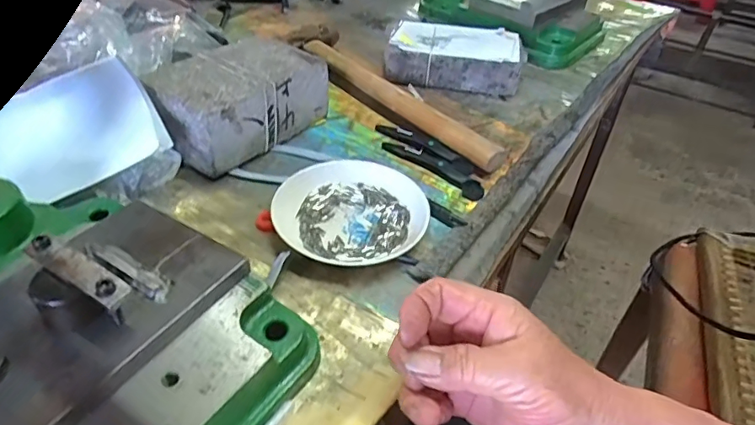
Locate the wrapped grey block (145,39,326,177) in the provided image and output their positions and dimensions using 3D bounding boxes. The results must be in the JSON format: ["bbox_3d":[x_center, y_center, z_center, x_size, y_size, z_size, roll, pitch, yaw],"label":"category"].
[{"bbox_3d":[-0.130,-0.105,0.482,0.098,0.058,0.149,28,45,26],"label":"wrapped grey block"}]

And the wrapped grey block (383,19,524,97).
[{"bbox_3d":[0.087,-0.182,0.601,0.151,0.048,0.094,7,40,3],"label":"wrapped grey block"}]

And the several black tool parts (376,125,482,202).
[{"bbox_3d":[0.047,-0.054,0.479,0.038,0.010,0.132,-29,50,-33],"label":"several black tool parts"}]

